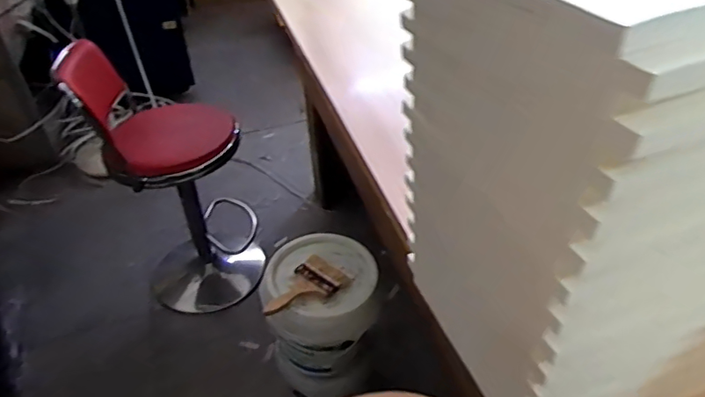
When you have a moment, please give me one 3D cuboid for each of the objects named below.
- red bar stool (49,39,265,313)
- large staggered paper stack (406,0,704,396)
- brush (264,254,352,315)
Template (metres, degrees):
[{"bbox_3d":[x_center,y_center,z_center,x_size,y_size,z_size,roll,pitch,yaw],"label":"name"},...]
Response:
[{"bbox_3d":[-0.549,-0.034,1.712,0.421,0.885,0.391,-12,39,-11],"label":"red bar stool"},{"bbox_3d":[0.280,-0.029,0.547,0.375,0.414,0.299,-15,40,-14],"label":"large staggered paper stack"},{"bbox_3d":[-0.090,0.198,1.153,0.114,0.039,0.187,17,43,24],"label":"brush"}]

